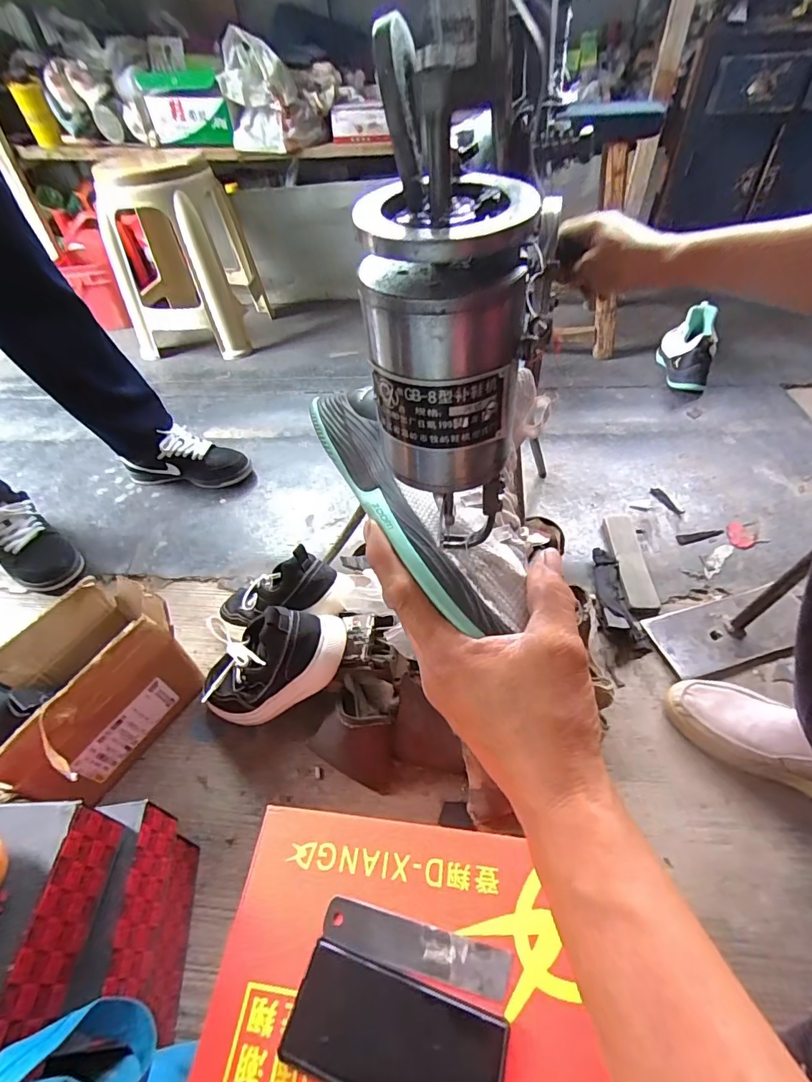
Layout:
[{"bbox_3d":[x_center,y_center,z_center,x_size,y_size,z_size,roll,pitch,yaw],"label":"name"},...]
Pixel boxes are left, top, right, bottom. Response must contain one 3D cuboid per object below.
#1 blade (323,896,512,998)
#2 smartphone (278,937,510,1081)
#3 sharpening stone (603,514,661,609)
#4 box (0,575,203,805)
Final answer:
[{"bbox_3d":[0.007,0.350,0.410,0.160,0.004,0.034,10,45,10],"label":"blade"},{"bbox_3d":[-0.009,0.387,0.370,0.163,0.012,0.078,12,50,14],"label":"smartphone"},{"bbox_3d":[0.387,0.030,0.824,0.056,0.016,0.195,0,48,4],"label":"sharpening stone"},{"bbox_3d":[-0.402,0.211,0.604,0.143,0.199,0.263,17,51,19],"label":"box"}]

